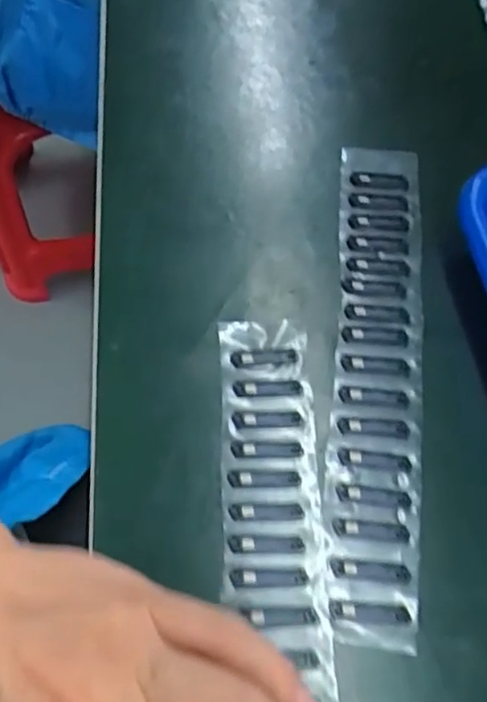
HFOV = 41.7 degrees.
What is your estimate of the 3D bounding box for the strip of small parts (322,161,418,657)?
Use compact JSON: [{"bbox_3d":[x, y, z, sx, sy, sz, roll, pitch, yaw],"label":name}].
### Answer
[{"bbox_3d":[0.054,0.001,0.264,0.034,0.004,0.217,6,64,1],"label":"strip of small parts"}]

